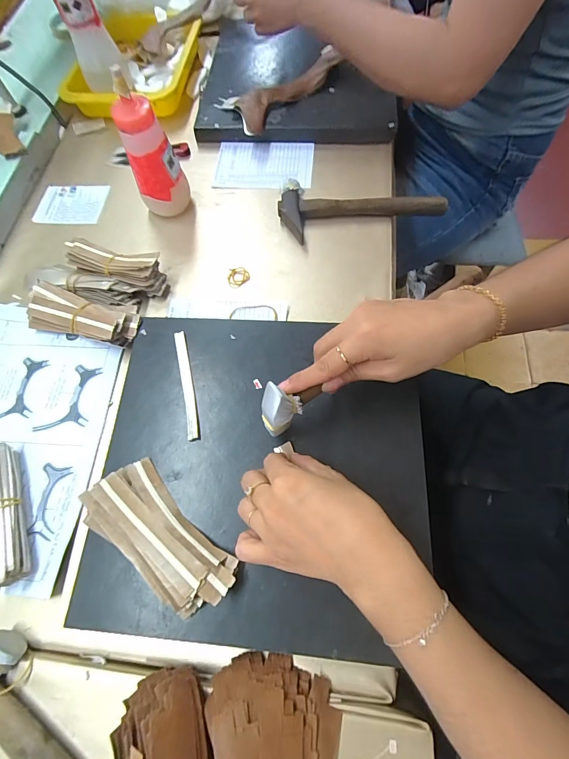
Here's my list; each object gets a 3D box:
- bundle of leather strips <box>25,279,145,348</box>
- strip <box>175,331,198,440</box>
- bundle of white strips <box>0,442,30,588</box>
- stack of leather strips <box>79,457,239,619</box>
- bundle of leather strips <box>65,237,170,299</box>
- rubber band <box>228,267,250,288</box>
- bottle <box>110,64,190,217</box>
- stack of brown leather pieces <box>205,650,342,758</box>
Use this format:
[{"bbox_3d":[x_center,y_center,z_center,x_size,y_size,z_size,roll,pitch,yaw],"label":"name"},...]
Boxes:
[{"bbox_3d":[-0.230,-0.072,0.415,0.135,0.033,0.051,15,69,9],"label":"bundle of leather strips"},{"bbox_3d":[-0.102,0.003,0.370,0.012,0.006,0.120,-13,67,-2],"label":"strip"},{"bbox_3d":[-0.266,0.126,0.336,0.034,0.030,0.127,-19,67,-5],"label":"bundle of white strips"},{"bbox_3d":[-0.107,0.135,0.303,0.140,0.028,0.062,40,75,18],"label":"stack of leather strips"},{"bbox_3d":[-0.206,-0.140,0.439,0.128,0.037,0.039,18,69,10],"label":"bundle of leather strips"},{"bbox_3d":[-0.061,-0.130,0.446,0.028,0.004,0.028,-1,67,3],"label":"rubber band"},{"bbox_3d":[-0.162,-0.268,0.431,0.054,0.149,0.047,15,69,9],"label":"bottle"},{"bbox_3d":[-0.004,0.280,0.243,0.088,0.043,0.141,-8,67,0],"label":"stack of brown leather pieces"}]

